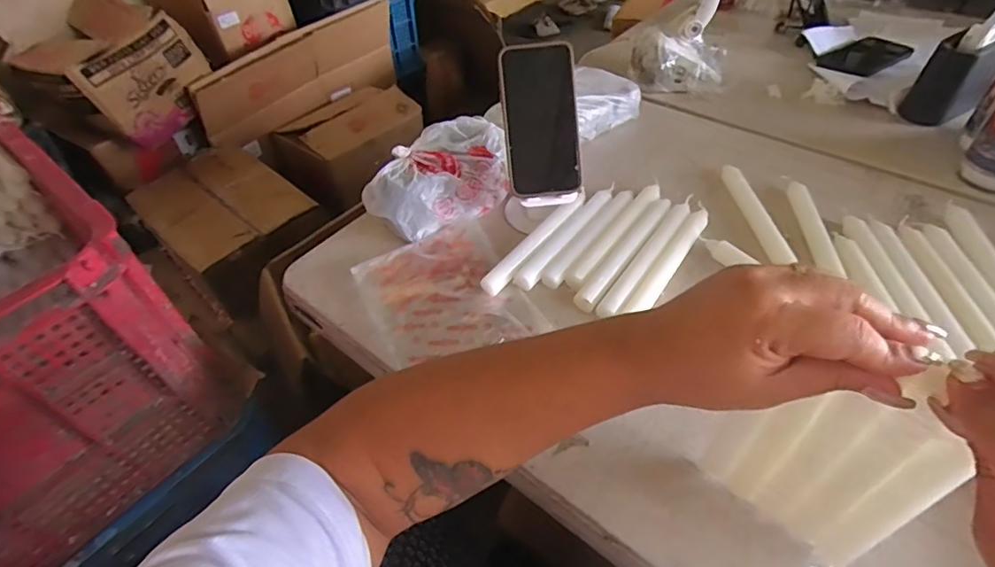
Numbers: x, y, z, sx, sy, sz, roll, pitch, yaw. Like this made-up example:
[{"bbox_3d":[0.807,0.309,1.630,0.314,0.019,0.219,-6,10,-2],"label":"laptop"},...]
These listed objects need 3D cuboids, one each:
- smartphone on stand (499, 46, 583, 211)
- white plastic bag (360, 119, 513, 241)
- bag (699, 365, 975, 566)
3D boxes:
[{"bbox_3d":[0.049,-0.173,0.568,0.081,0.166,0.021,-6,9,-2],"label":"smartphone on stand"},{"bbox_3d":[-0.068,-0.125,0.628,0.110,0.077,0.164,26,54,26],"label":"white plastic bag"},{"bbox_3d":[0.191,0.111,0.315,0.105,0.198,0.027,24,52,26],"label":"bag"}]

